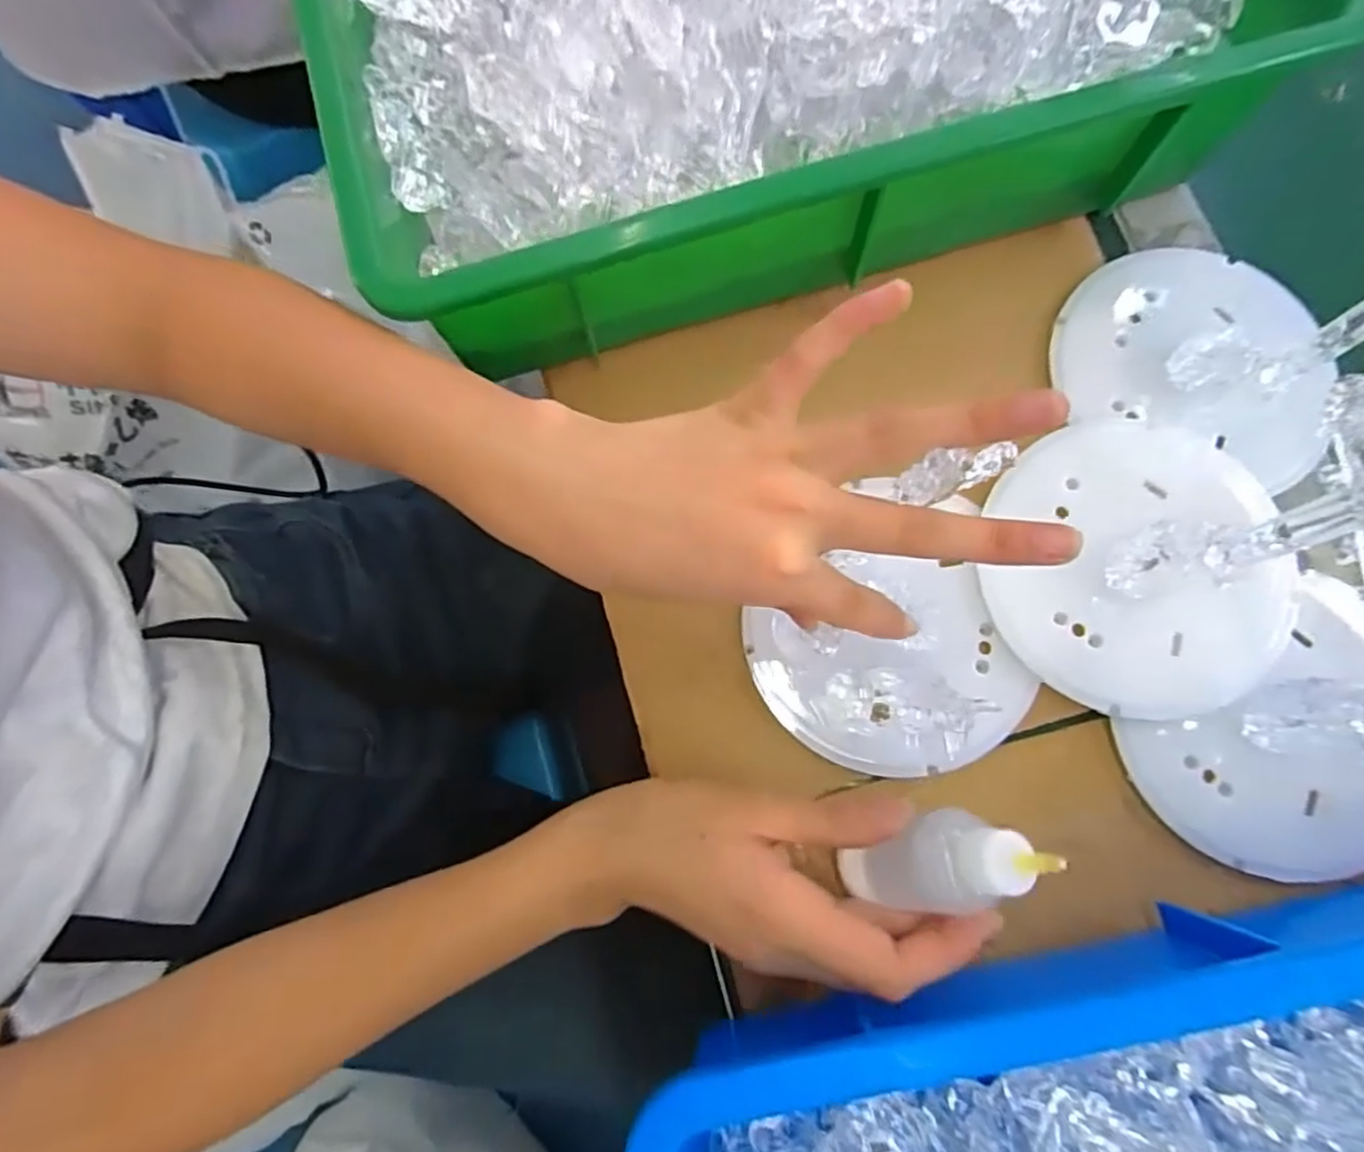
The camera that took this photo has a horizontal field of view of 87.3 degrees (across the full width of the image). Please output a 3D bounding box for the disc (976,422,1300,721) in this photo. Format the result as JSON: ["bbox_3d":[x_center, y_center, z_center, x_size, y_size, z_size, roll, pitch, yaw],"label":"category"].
[{"bbox_3d":[0.198,-0.005,0.314,0.121,0.014,0.129,0,77,2],"label":"disc"}]

